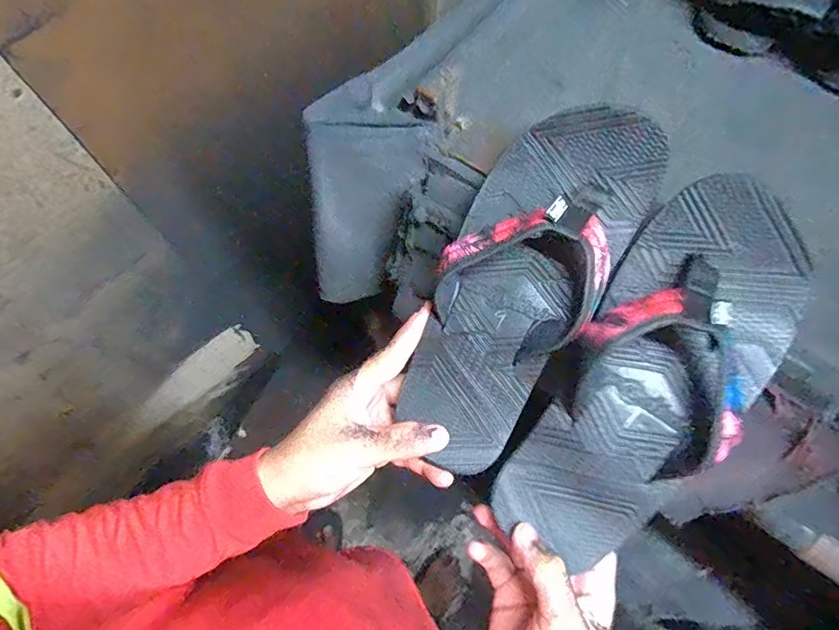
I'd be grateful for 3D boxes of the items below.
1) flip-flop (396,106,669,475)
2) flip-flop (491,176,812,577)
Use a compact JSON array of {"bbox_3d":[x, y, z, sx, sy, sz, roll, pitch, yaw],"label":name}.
[{"bbox_3d":[0.066,-0.022,0.333,0.105,0.051,0.254,28,94,9],"label":"flip-flop"},{"bbox_3d":[0.149,0.039,0.299,0.104,0.054,0.257,32,94,11],"label":"flip-flop"}]

